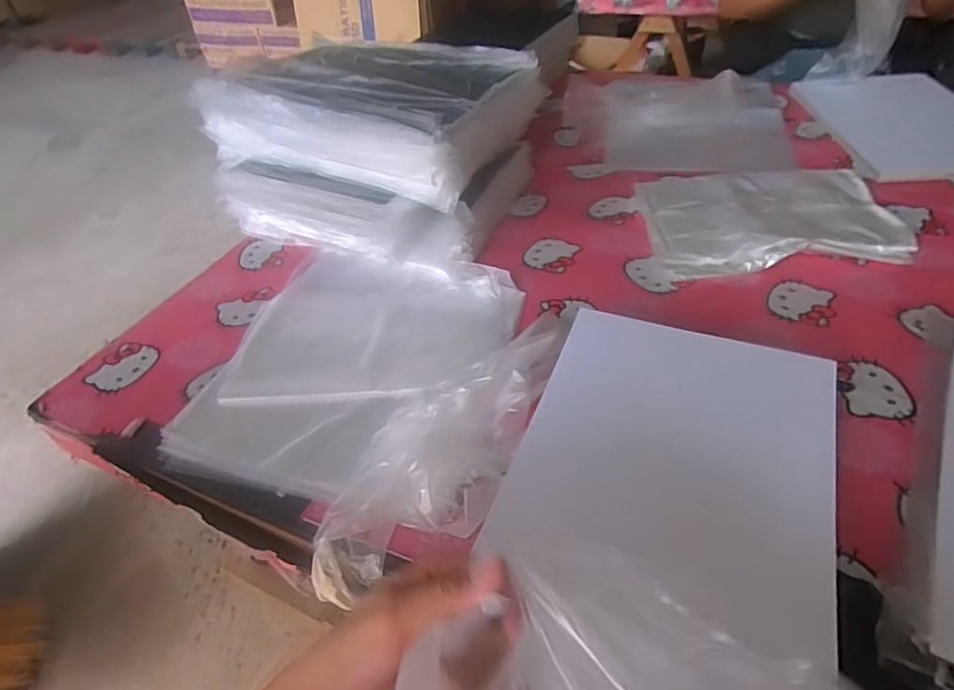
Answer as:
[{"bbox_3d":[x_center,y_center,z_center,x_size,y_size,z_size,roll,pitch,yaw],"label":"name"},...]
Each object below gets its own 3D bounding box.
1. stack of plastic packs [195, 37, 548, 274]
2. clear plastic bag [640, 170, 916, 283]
[{"bbox_3d":[-0.151,-0.302,0.837,0.383,0.196,0.347,15,47,22],"label":"stack of plastic packs"},{"bbox_3d":[0.411,-0.183,0.804,0.324,0.032,0.236,-3,43,4],"label":"clear plastic bag"}]

